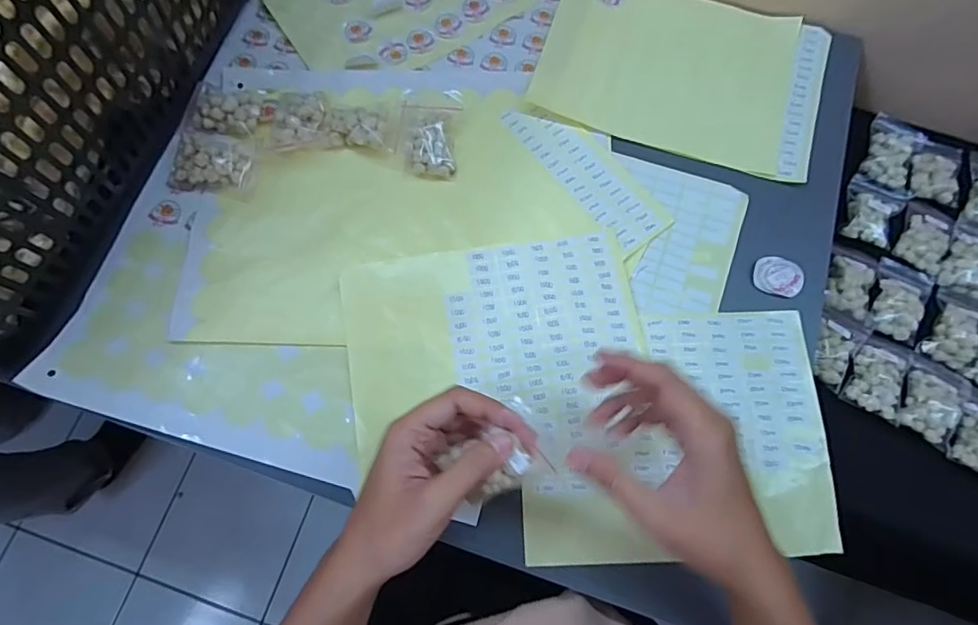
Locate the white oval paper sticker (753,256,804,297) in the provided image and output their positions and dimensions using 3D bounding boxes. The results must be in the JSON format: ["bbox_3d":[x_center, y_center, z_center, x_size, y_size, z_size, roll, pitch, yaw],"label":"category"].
[{"bbox_3d":[0.216,-0.027,0.377,0.034,0.004,0.028,15,74,4],"label":"white oval paper sticker"}]

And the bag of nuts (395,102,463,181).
[{"bbox_3d":[-0.049,-0.138,0.404,0.046,0.015,0.058,4,73,1],"label":"bag of nuts"}]

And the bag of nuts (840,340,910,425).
[{"bbox_3d":[0.320,0.055,0.415,0.042,0.009,0.059,26,75,8],"label":"bag of nuts"}]

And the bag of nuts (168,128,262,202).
[{"bbox_3d":[-0.215,-0.120,0.396,0.071,0.015,0.052,13,74,4],"label":"bag of nuts"}]

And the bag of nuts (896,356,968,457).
[{"bbox_3d":[0.362,0.071,0.410,0.047,0.015,0.068,27,75,8],"label":"bag of nuts"}]

